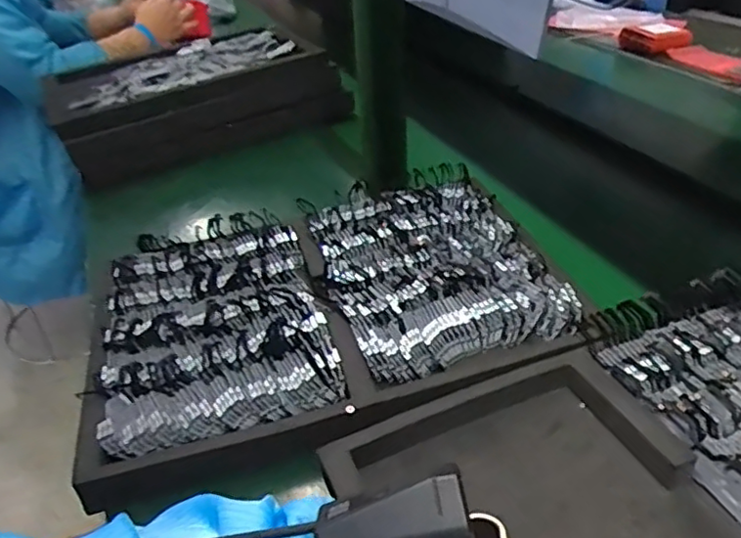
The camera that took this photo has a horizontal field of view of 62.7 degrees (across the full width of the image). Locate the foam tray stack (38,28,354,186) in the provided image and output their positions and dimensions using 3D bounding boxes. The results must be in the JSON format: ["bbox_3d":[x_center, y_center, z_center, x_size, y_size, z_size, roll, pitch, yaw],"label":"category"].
[{"bbox_3d":[-0.282,-0.288,1.014,0.437,0.106,0.301,-17,37,-19],"label":"foam tray stack"}]

